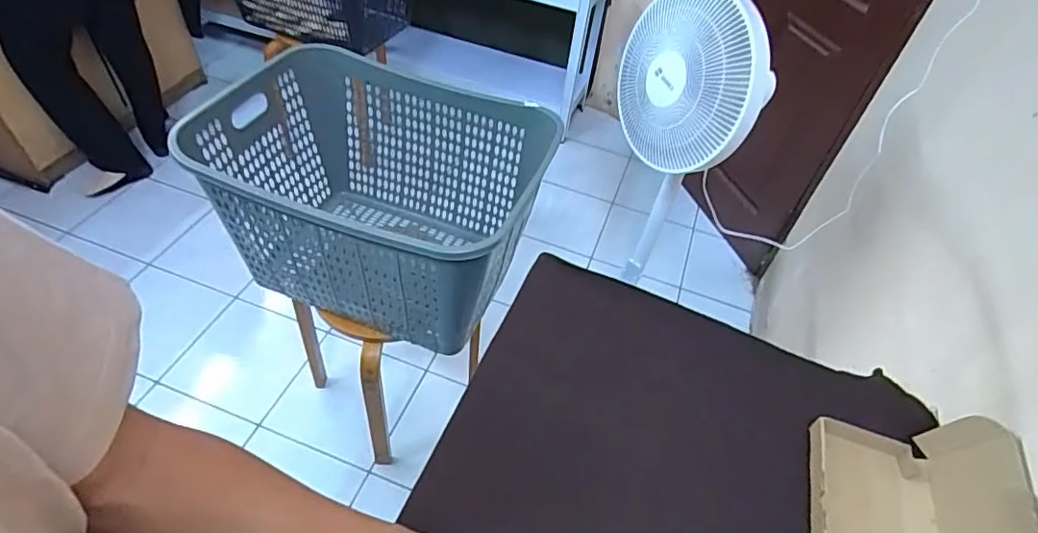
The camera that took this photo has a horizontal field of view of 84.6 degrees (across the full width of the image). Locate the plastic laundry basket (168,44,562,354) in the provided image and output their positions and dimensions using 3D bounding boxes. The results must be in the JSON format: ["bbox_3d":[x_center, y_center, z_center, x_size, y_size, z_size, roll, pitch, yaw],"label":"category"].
[{"bbox_3d":[-0.256,-0.126,1.073,0.527,0.336,0.425,18,49,10],"label":"plastic laundry basket"}]

